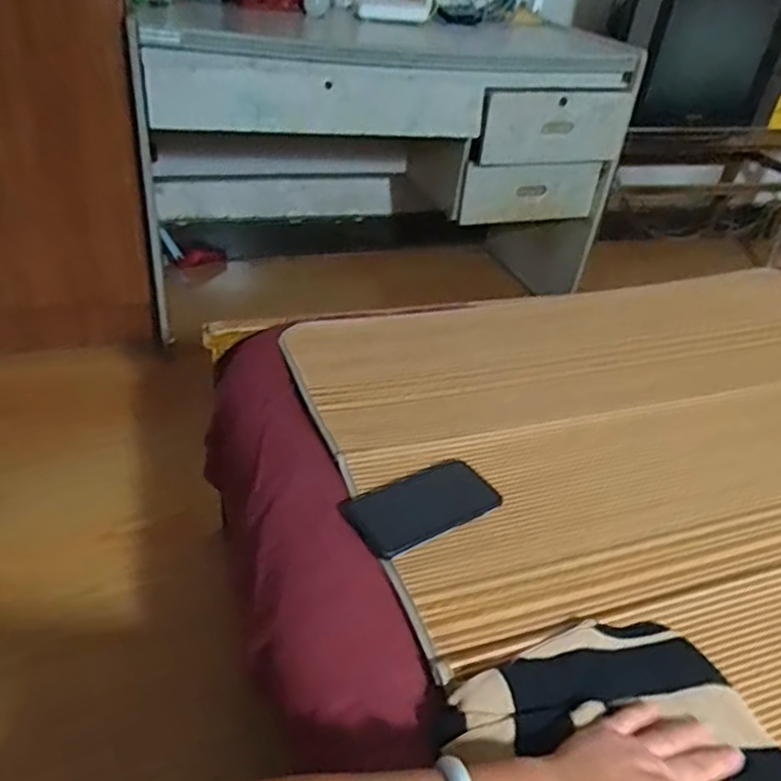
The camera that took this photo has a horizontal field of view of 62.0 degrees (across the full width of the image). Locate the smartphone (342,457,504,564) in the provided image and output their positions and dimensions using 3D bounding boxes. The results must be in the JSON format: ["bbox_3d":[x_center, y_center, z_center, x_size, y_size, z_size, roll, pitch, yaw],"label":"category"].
[{"bbox_3d":[0.035,0.117,0.675,0.155,0.007,0.086,-18,42,-30],"label":"smartphone"}]

